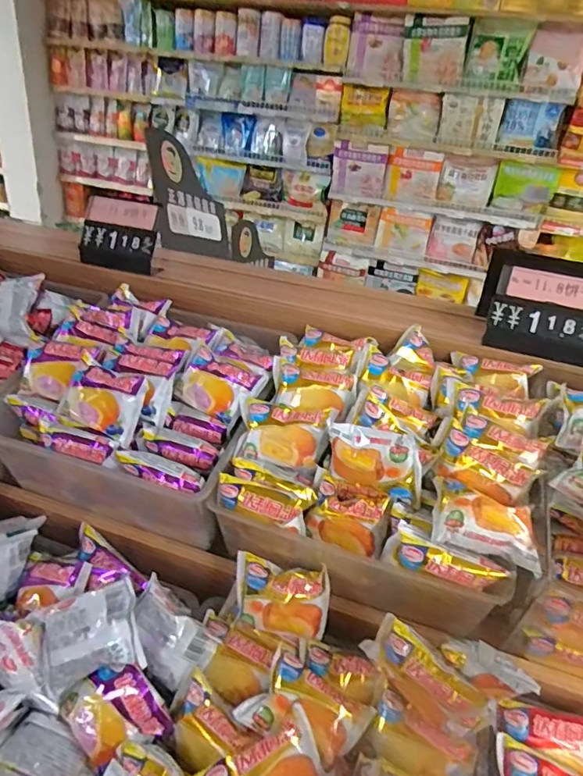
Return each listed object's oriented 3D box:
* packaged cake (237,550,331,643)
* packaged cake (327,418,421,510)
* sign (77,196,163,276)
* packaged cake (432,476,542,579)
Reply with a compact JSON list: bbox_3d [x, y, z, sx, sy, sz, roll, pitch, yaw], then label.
[{"bbox_3d":[-0.010,0.206,0.507,0.087,0.070,0.035,11,6,22],"label":"packaged cake"},{"bbox_3d":[0.081,0.069,0.503,0.099,0.061,0.032,20,32,23],"label":"packaged cake"},{"bbox_3d":[-0.251,-0.226,0.764,0.113,0.099,0.024,9,10,0],"label":"sign"},{"bbox_3d":[0.174,0.115,0.457,0.094,0.034,0.068,17,31,19],"label":"packaged cake"}]

